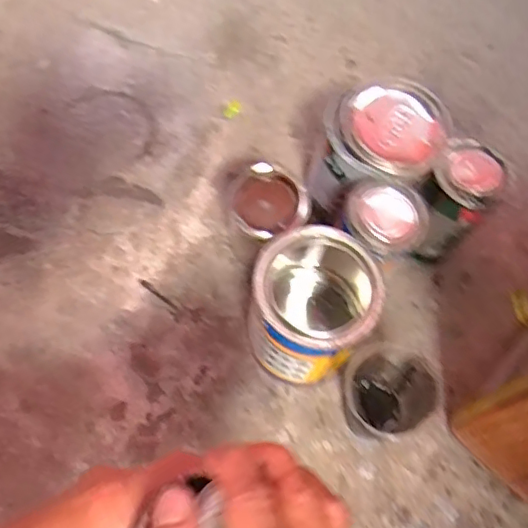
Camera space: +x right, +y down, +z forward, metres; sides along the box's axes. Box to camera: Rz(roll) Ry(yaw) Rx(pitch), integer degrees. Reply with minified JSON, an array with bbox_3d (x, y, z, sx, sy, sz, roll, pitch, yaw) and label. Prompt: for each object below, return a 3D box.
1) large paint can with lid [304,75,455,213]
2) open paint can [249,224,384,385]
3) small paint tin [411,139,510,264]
[{"bbox_3d":[0.108,-0.100,0.571,0.113,0.131,0.105,2,67,-4],"label":"large paint can with lid"},{"bbox_3d":[0.042,0.042,0.517,0.103,0.132,0.107,1,66,-3],"label":"open paint can"},{"bbox_3d":[0.186,-0.057,0.563,0.071,0.118,0.067,-41,74,-19],"label":"small paint tin"}]

